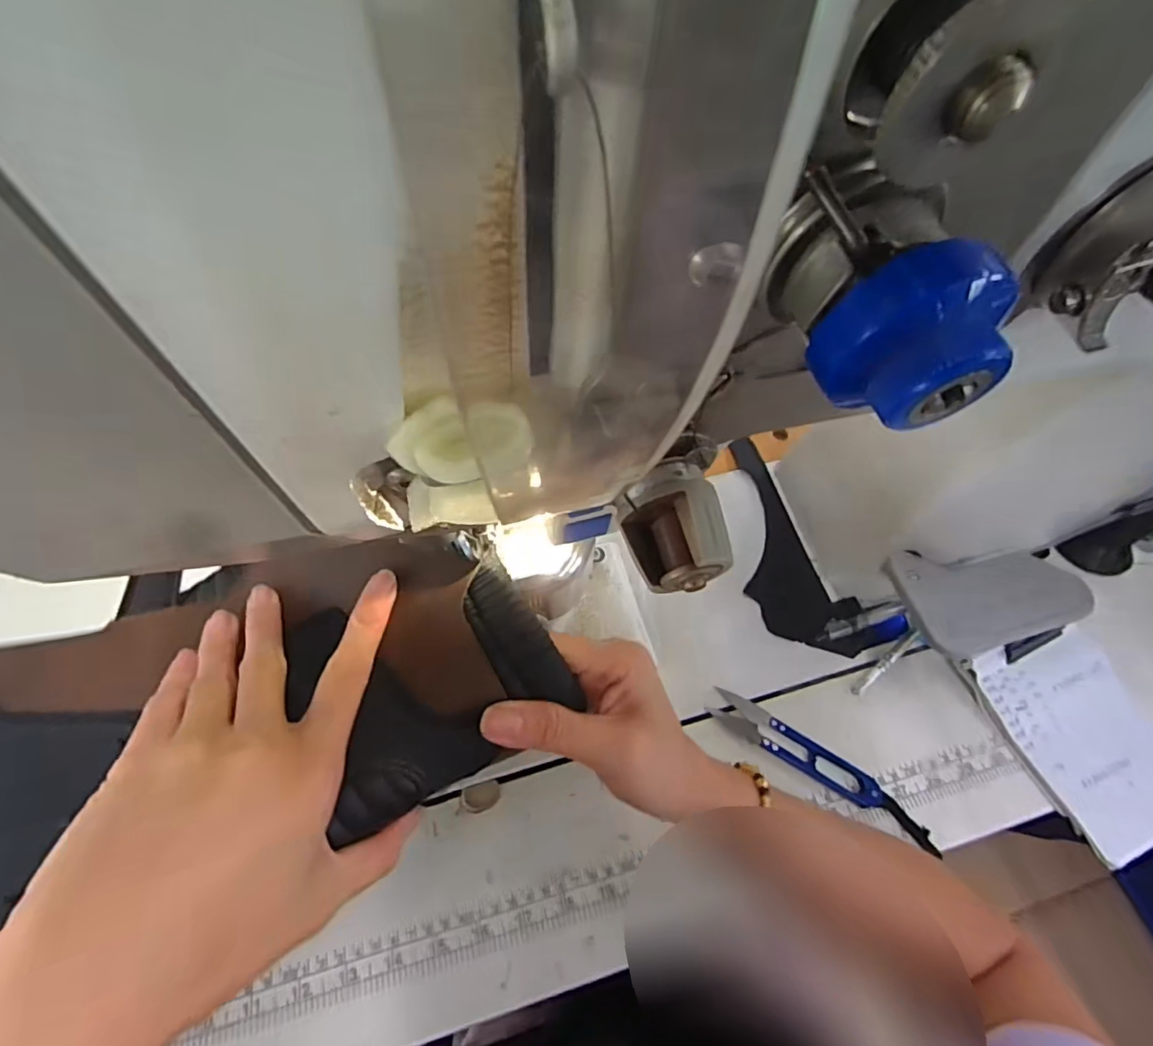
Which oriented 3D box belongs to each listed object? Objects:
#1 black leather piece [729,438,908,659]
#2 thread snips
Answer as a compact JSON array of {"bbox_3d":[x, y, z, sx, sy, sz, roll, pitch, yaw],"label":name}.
[{"bbox_3d":[0.161,0.020,0.453,0.083,0.009,0.198,-23,61,-16],"label":"black leather piece"},{"bbox_3d":[0.165,0.165,0.387,0.155,0.013,0.024,30,61,17],"label":"thread snips"}]

